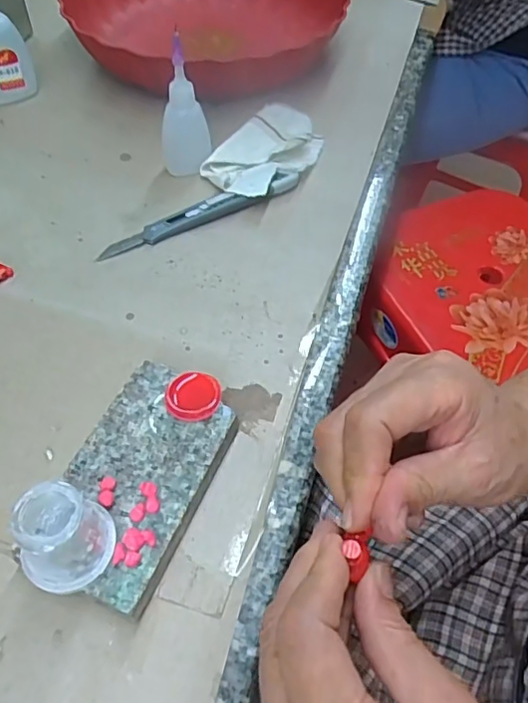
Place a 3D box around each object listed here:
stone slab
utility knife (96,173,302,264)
[{"bbox_3d":[-0.058,0.060,0.266,0.061,0.021,0.107,21,56,11],"label":"stone slab"},{"bbox_3d":[-0.042,-0.096,0.382,0.147,0.016,0.017,-21,58,-18],"label":"utility knife"}]

